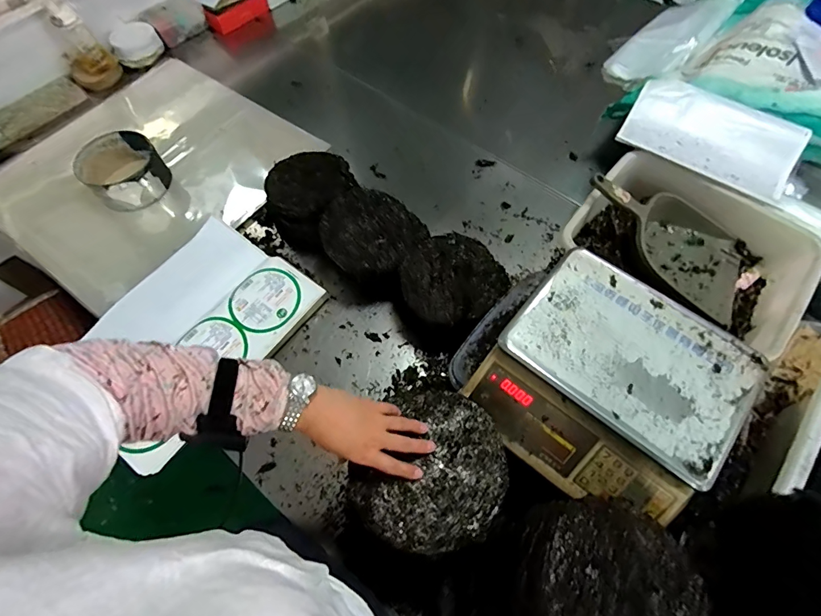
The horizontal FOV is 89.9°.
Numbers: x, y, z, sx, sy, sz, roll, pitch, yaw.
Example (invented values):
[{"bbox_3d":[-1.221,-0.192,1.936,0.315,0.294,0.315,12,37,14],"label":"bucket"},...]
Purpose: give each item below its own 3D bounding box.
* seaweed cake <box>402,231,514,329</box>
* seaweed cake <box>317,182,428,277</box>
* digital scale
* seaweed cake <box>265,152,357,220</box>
[{"bbox_3d":[0.089,-0.061,0.873,0.208,0.045,0.211,34,69,17],"label":"seaweed cake"},{"bbox_3d":[-0.078,-0.172,0.921,0.236,0.053,0.209,-2,64,0],"label":"seaweed cake"},{"bbox_3d":[0.300,0.110,0.629,0.319,0.097,0.318,37,70,17],"label":"digital scale"},{"bbox_3d":[-0.240,-0.299,0.983,0.210,0.024,0.200,-5,58,8],"label":"seaweed cake"}]

